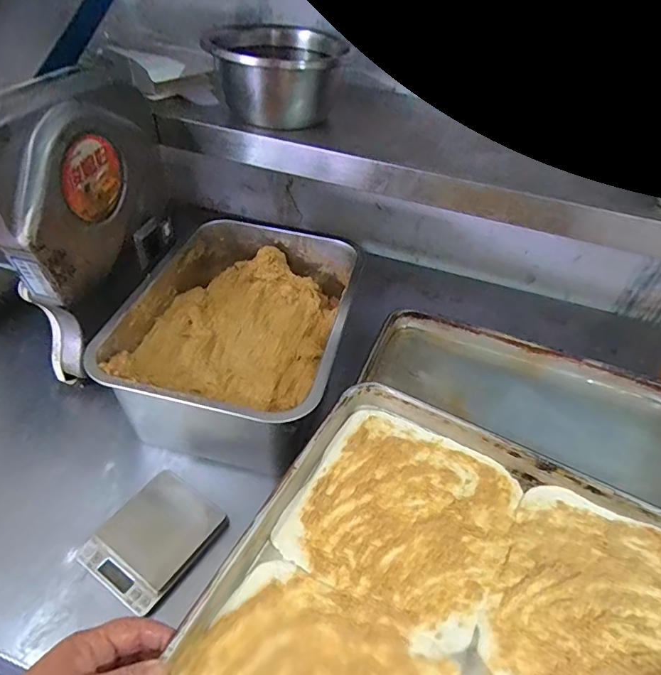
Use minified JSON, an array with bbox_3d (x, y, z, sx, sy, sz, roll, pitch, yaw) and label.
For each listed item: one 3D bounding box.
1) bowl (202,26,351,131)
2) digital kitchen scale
[{"bbox_3d":[-0.070,-0.362,0.668,0.156,0.097,0.156,12,47,1],"label":"bowl"},{"bbox_3d":[-0.190,0.214,0.519,0.106,0.020,0.123,31,50,17],"label":"digital kitchen scale"}]

